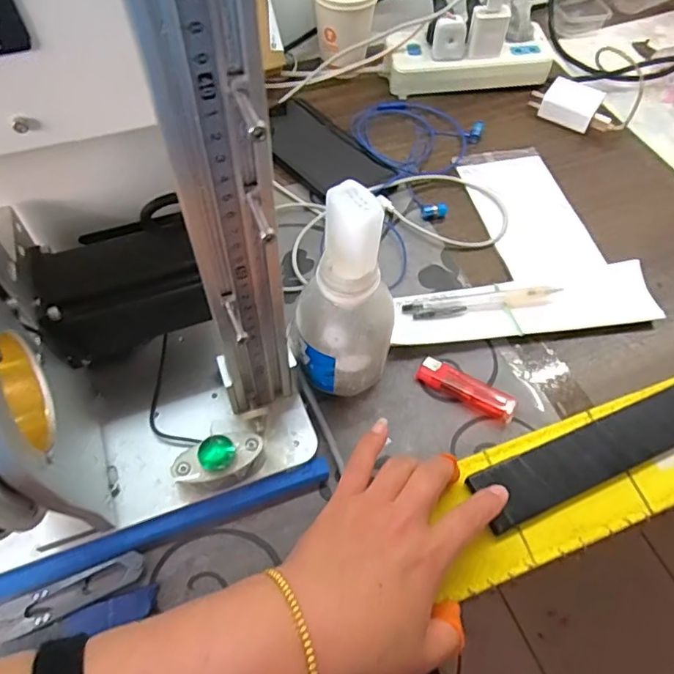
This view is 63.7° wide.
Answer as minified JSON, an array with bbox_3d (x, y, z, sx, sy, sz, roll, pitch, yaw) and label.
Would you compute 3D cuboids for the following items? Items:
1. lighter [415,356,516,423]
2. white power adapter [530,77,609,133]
[{"bbox_3d":[0.102,0.040,0.427,0.078,0.013,0.024,24,60,13],"label":"lighter"},{"bbox_3d":[0.265,-0.263,0.616,0.085,0.034,0.042,28,61,16],"label":"white power adapter"}]

